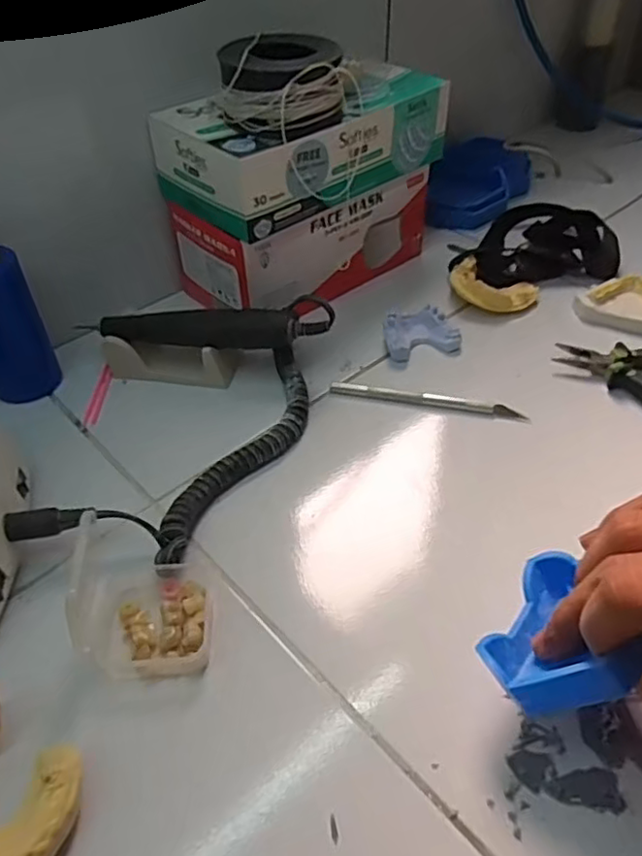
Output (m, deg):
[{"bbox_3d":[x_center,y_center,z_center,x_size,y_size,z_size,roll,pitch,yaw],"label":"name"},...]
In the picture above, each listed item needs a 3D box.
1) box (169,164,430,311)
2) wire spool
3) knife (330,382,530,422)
[{"bbox_3d":[-0.006,-0.165,0.540,0.213,0.079,0.094,-28,50,-25],"label":"box"},{"bbox_3d":[-0.025,-0.231,0.430,0.088,0.045,0.069,-2,44,-1],"label":"wire spool"},{"bbox_3d":[0.074,-0.020,0.449,0.136,0.009,0.008,9,45,11],"label":"knife"}]

